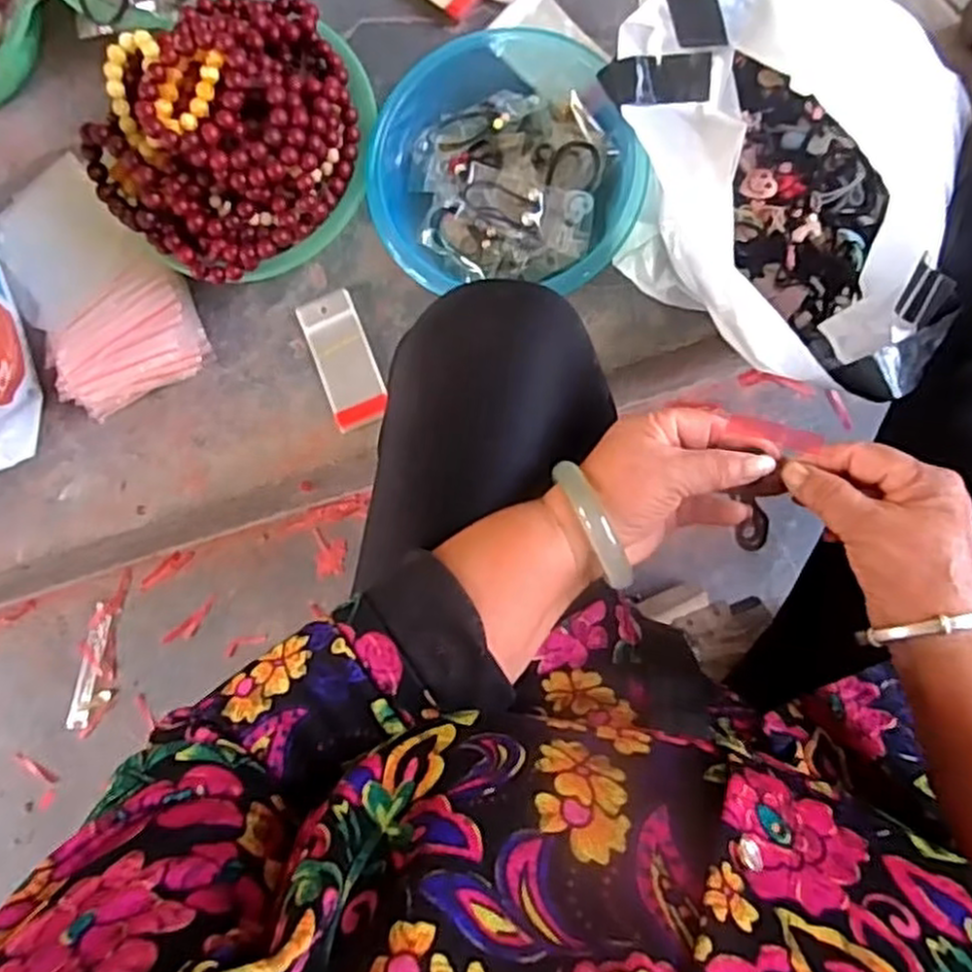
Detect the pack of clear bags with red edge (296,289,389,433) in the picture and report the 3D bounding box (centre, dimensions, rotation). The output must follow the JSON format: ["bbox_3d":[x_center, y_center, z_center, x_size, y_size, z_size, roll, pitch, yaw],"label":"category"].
[{"bbox_3d":[-0.129,-0.115,0.693,0.052,0.012,0.119,-20,94,1],"label":"pack of clear bags with red edge"}]

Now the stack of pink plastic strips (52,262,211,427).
[{"bbox_3d":[-0.325,-0.130,0.684,0.140,0.080,0.088,-23,83,6],"label":"stack of pink plastic strips"}]

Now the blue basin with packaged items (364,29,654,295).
[{"bbox_3d":[0.022,-0.282,0.647,0.215,0.069,0.232,5,86,8],"label":"blue basin with packaged items"}]

